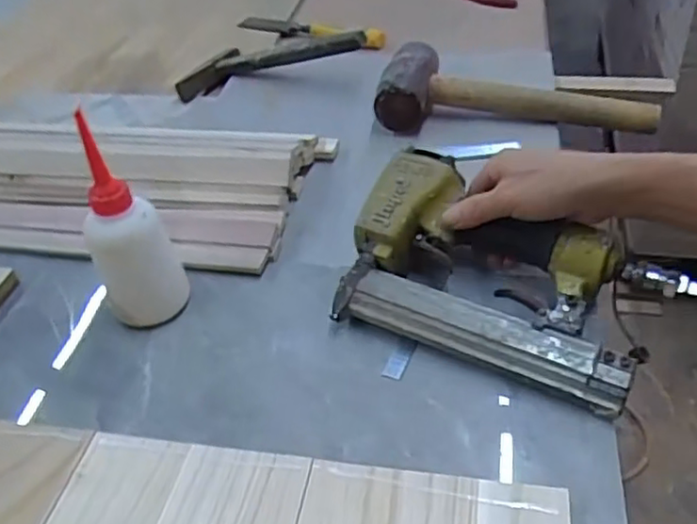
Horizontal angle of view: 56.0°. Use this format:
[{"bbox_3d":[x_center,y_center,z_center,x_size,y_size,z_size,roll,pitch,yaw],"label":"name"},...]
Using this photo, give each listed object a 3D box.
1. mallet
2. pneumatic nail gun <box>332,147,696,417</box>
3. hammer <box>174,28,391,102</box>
[{"bbox_3d":[0.171,-0.182,0.692,0.280,0.065,0.090,-2,41,7],"label":"mallet"},{"bbox_3d":[0.112,0.007,0.478,0.227,0.065,0.141,19,46,25],"label":"pneumatic nail gun"},{"bbox_3d":[-0.077,-0.240,0.776,0.259,0.026,0.097,-5,38,25],"label":"hammer"}]

